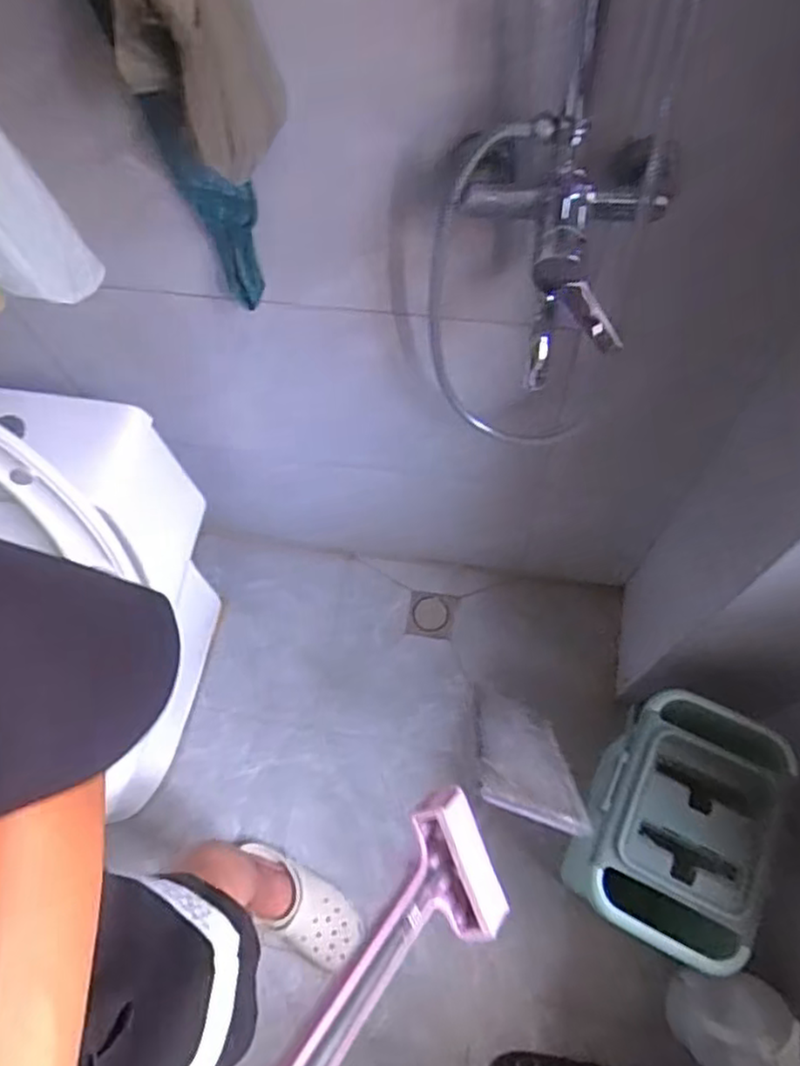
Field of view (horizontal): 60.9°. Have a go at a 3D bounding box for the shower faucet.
[{"bbox_3d":[0.139,-0.289,0.655,0.203,0.244,0.205,19,67,10],"label":"shower faucet"}]

